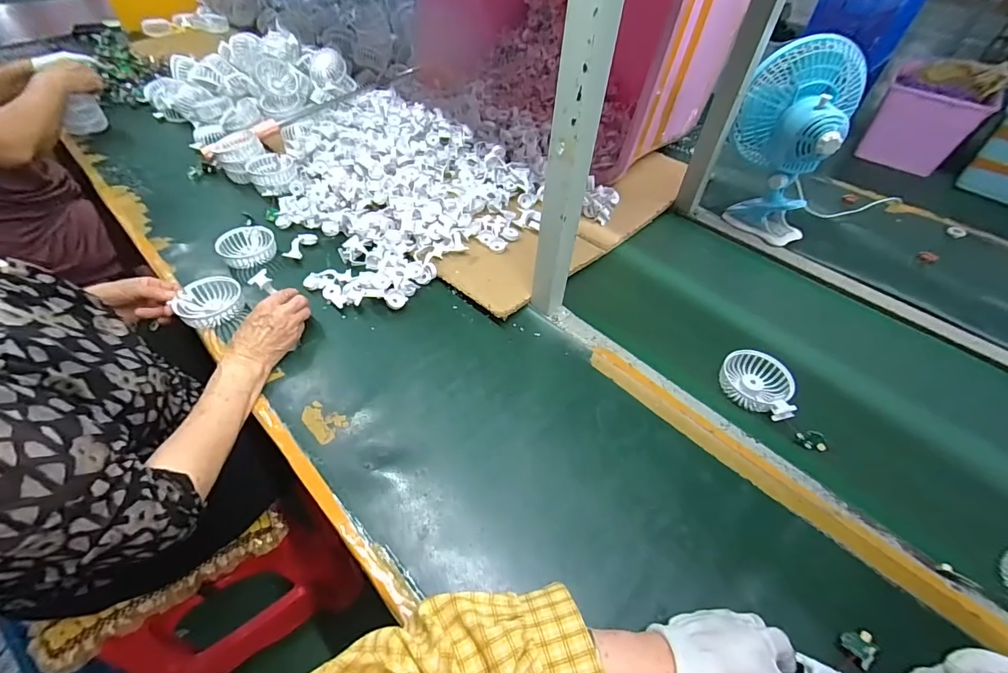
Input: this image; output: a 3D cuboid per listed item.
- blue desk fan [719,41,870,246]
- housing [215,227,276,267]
[{"bbox_3d":[0.480,-0.327,0.737,0.178,0.270,0.148,24,55,18],"label":"blue desk fan"},{"bbox_3d":[-0.448,-0.160,0.757,0.088,0.038,0.082,-12,52,-10],"label":"housing"}]

